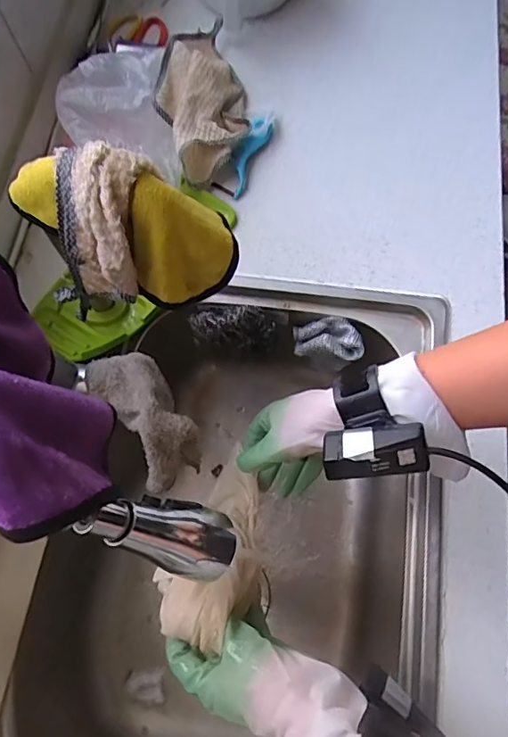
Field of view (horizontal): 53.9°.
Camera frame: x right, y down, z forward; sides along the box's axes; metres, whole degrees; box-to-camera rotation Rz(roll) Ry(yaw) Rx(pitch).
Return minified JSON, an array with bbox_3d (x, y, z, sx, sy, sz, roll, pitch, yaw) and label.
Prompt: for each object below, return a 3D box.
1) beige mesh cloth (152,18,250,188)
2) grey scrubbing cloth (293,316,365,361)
[{"bbox_3d":[-0.063,-0.350,0.630,0.099,0.079,0.249,-3,70,1],"label":"beige mesh cloth"},{"bbox_3d":[0.086,-0.036,0.578,0.084,0.016,0.045,6,68,29],"label":"grey scrubbing cloth"}]

